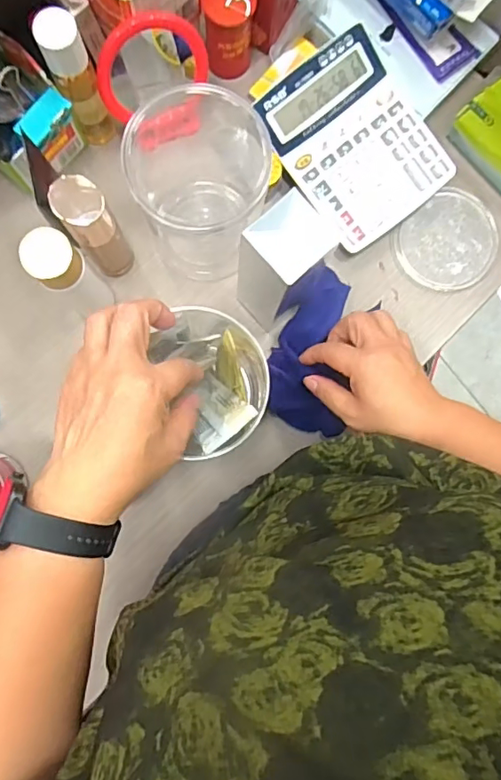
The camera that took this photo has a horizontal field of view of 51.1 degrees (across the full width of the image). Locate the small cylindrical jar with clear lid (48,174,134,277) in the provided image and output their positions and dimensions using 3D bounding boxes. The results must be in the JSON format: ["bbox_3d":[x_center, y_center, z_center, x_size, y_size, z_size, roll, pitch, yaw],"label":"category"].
[{"bbox_3d":[-0.133,-0.139,0.455,0.036,0.139,0.039,0,86,-4],"label":"small cylindrical jar with clear lid"}]

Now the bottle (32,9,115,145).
[{"bbox_3d":[-0.153,-0.270,0.469,0.033,0.142,0.029,-27,88,-5],"label":"bottle"}]

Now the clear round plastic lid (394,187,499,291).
[{"bbox_3d":[0.210,-0.156,0.552,0.110,0.010,0.096,-40,89,-6],"label":"clear round plastic lid"}]

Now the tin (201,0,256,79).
[{"bbox_3d":[-0.022,-0.352,0.514,0.050,0.080,0.047,0,86,-4],"label":"tin"}]

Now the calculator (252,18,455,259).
[{"bbox_3d":[0.106,-0.246,0.520,0.138,0.031,0.173,-36,89,-5],"label":"calculator"}]

